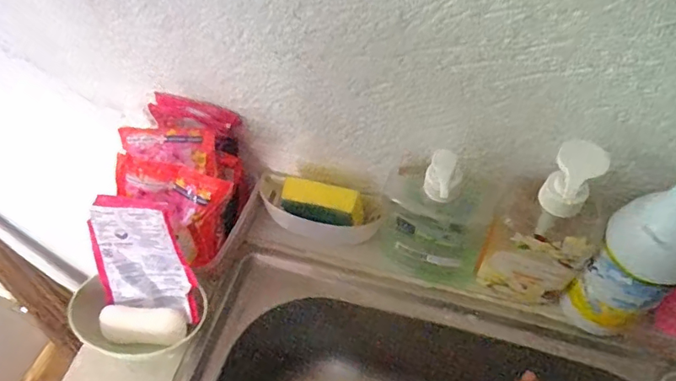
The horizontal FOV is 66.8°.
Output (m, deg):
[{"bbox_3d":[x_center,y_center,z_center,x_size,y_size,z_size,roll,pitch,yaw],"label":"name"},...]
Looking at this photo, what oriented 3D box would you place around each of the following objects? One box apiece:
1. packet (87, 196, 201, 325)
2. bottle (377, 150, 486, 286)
[{"bbox_3d":[-0.180,0.063,0.461,0.087,0.119,0.020,-1,29,15],"label":"packet"},{"bbox_3d":[0.091,0.025,0.469,0.093,0.158,0.056,14,58,13],"label":"bottle"}]

